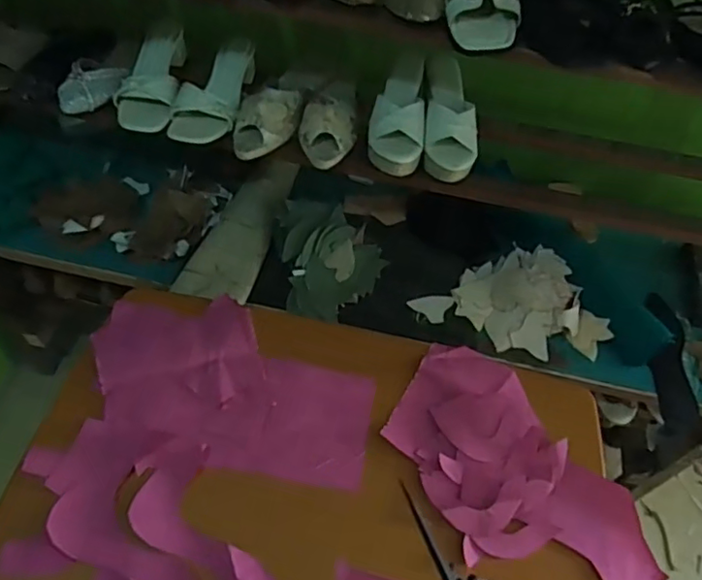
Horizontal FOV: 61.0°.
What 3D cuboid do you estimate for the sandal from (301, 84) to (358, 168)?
[{"bbox_3d":[-0.030,-0.284,0.946,0.088,0.058,0.208,6,53,0],"label":"sandal"}]

